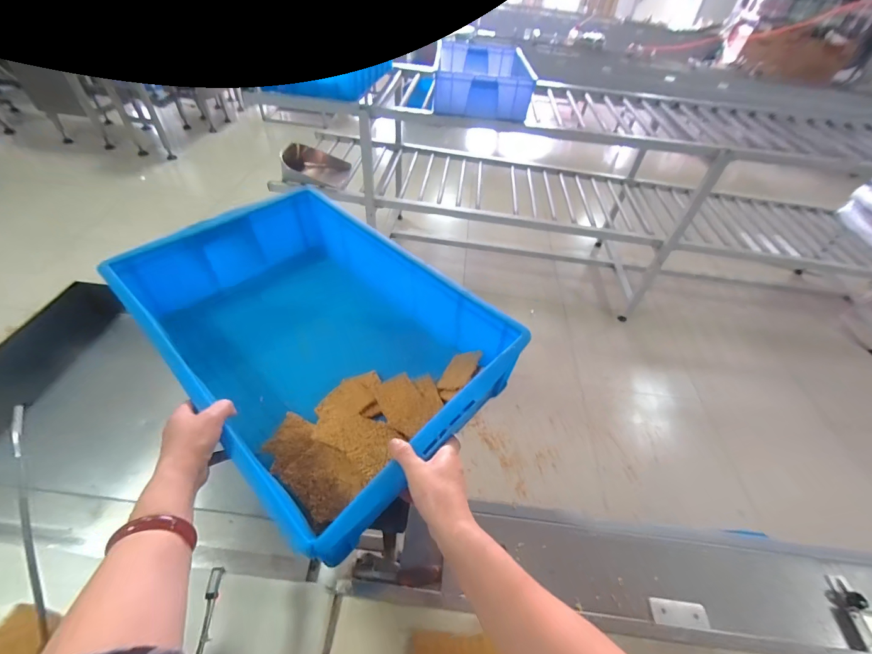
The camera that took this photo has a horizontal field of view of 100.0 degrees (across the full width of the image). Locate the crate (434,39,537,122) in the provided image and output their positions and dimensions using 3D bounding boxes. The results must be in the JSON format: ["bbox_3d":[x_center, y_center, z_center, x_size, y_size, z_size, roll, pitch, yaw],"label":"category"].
[{"bbox_3d":[0.200,-1.078,1.599,0.385,0.146,0.589,4,47,-2],"label":"crate"}]

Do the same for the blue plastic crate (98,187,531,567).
[{"bbox_3d":[-0.218,0.017,0.666,0.618,0.204,0.407,37,54,25],"label":"blue plastic crate"}]

